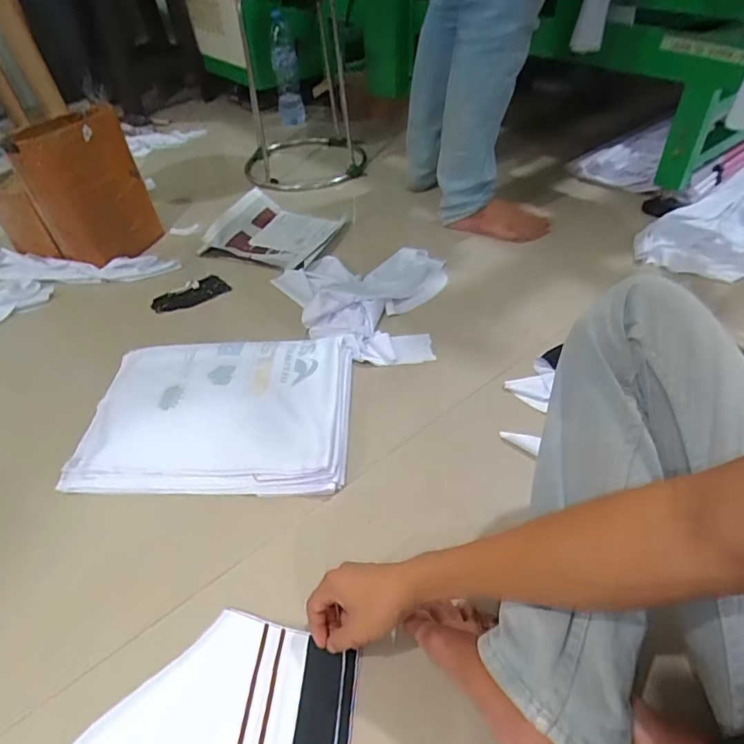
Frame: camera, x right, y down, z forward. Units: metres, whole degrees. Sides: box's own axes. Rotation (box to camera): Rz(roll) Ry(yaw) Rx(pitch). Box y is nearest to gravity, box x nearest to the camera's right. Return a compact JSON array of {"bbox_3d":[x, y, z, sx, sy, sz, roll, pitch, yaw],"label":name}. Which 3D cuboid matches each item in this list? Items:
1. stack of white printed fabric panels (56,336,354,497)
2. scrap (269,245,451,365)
[{"bbox_3d":[-0.232,0.056,0.778,0.389,0.038,0.274,-2,42,4],"label":"stack of white printed fabric panels"},{"bbox_3d":[-0.029,-0.150,0.962,0.332,0.050,0.337,2,43,5],"label":"scrap"}]

